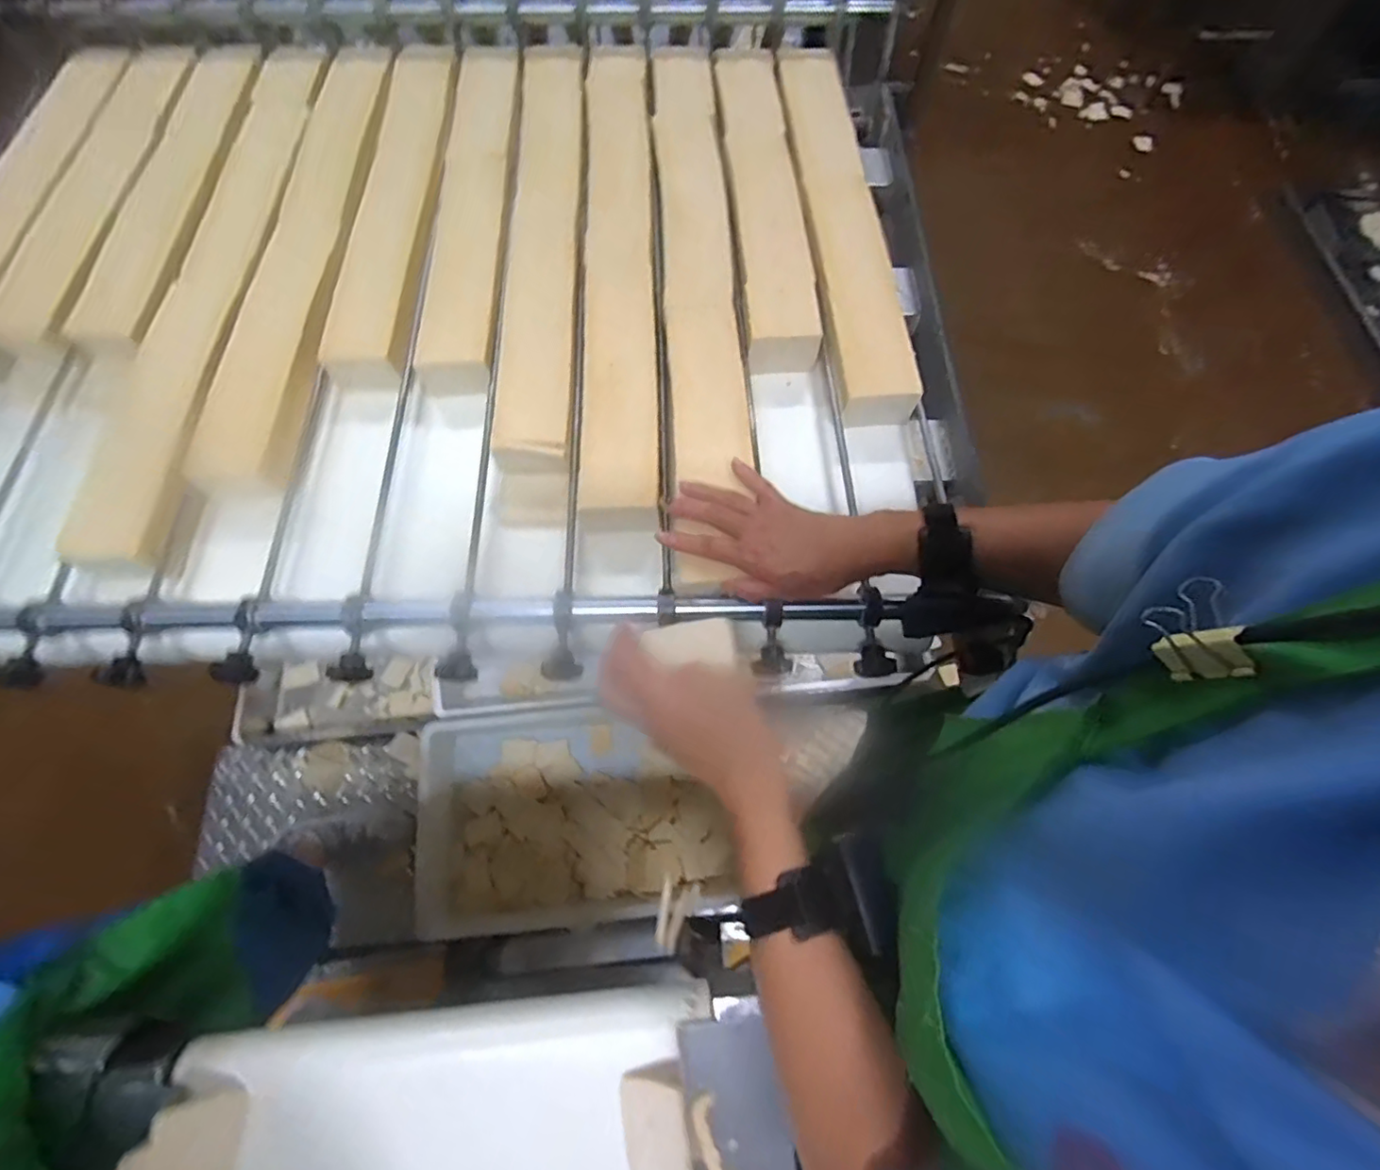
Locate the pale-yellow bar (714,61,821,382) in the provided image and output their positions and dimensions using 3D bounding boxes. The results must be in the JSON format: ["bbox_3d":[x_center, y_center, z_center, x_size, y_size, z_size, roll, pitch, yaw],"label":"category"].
[{"bbox_3d":[0.091,-0.492,0.741,0.084,0.052,0.566,-1,67,-1],"label":"pale-yellow bar"}]

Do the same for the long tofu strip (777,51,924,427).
[{"bbox_3d":[0.184,-0.458,0.729,0.093,0.056,0.600,-3,67,-2],"label":"long tofu strip"}]

